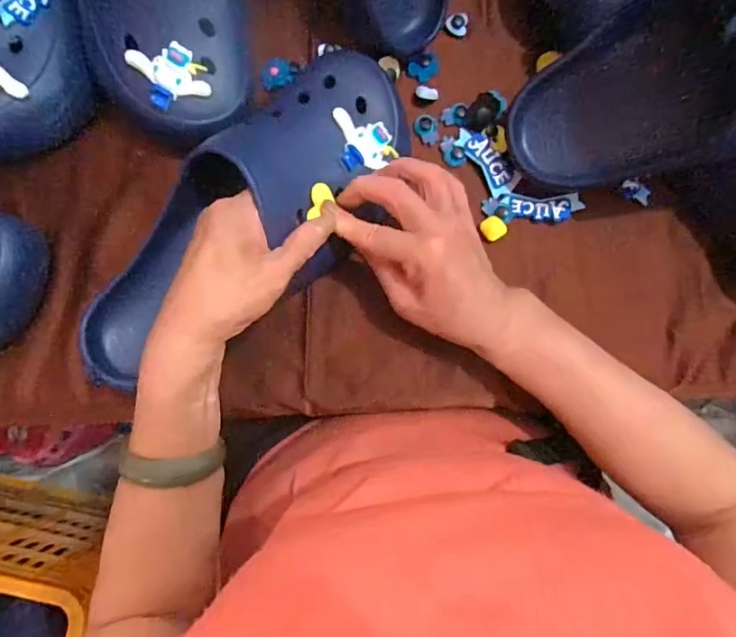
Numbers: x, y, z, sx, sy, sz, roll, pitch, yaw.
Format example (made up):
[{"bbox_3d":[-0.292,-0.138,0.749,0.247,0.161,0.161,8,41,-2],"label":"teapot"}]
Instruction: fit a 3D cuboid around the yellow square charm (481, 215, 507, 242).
[{"bbox_3d":[0.100,-0.072,0.400,0.017,0.004,0.018,-40,85,-7],"label":"yellow square charm"}]

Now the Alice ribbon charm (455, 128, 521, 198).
[{"bbox_3d":[0.095,-0.127,0.408,0.023,0.006,0.062,-36,83,14],"label":"Alice ribbon charm"}]

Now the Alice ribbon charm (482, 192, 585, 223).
[{"bbox_3d":[0.130,-0.088,0.399,0.073,0.007,0.023,2,81,-2],"label":"Alice ribbon charm"}]

